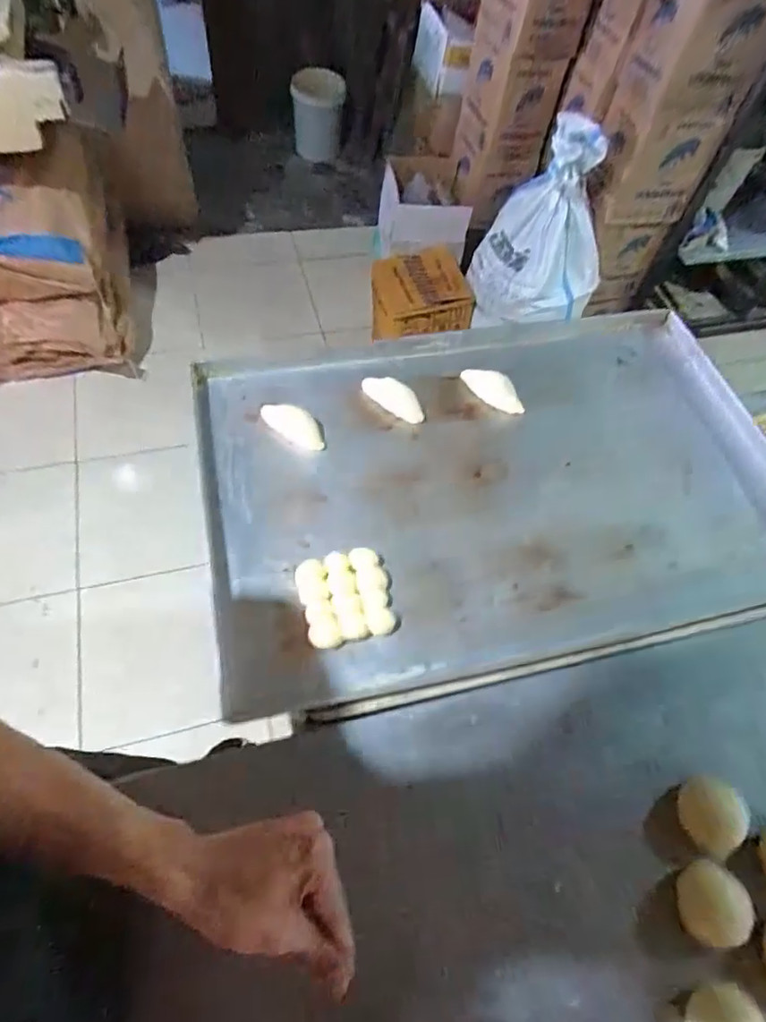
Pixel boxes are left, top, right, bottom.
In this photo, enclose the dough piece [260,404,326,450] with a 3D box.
[{"bbox_3d":[-0.106,-0.105,0.690,0.089,0.019,0.035,29,60,13],"label":"dough piece"}]

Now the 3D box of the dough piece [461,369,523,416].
[{"bbox_3d":[0.145,-0.160,0.744,0.090,0.018,0.035,38,63,18],"label":"dough piece"}]

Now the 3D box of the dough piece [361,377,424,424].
[{"bbox_3d":[0.013,-0.143,0.723,0.086,0.022,0.032,29,60,13],"label":"dough piece"}]

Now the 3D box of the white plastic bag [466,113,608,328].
[{"bbox_3d":[0.422,-0.729,1.517,0.327,0.472,0.192,32,61,13],"label":"white plastic bag"}]

